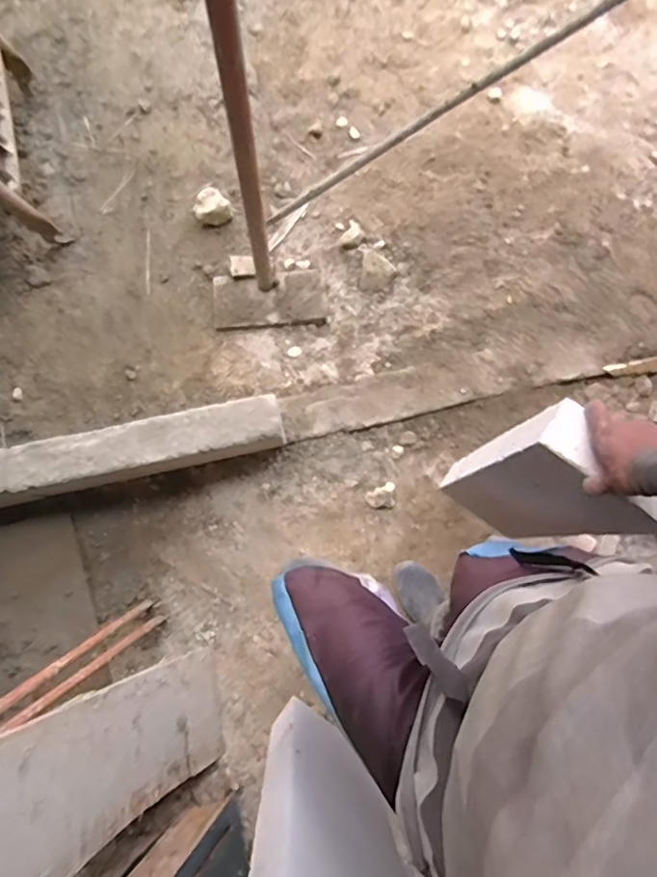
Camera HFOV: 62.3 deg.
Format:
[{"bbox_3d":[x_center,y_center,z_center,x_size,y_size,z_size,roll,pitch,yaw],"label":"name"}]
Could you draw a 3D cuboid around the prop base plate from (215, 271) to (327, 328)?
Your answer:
[{"bbox_3d":[-0.164,-0.378,1.488,0.292,0.020,0.156,-5,79,-2],"label":"prop base plate"}]

